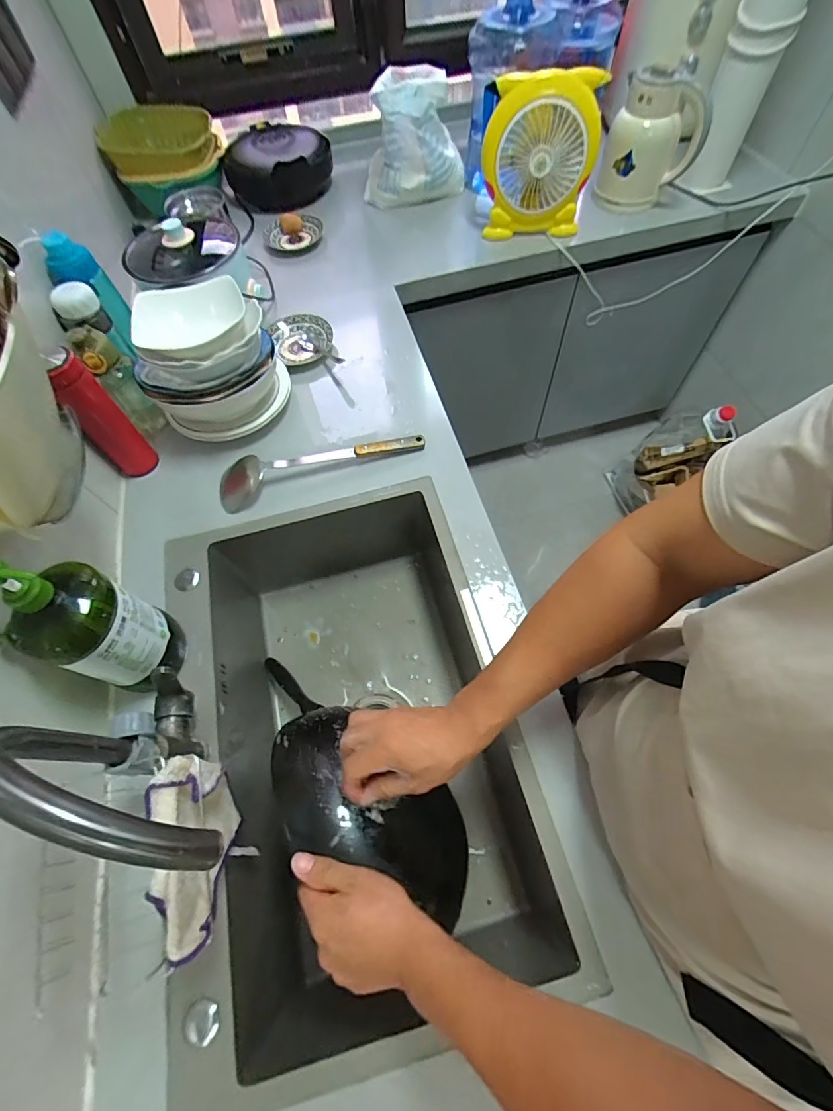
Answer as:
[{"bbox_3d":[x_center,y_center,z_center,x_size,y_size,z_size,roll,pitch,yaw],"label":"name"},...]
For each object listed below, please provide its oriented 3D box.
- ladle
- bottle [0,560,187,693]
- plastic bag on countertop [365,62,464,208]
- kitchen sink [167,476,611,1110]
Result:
[{"bbox_3d":[-0.171,-0.173,0.772,0.357,0.038,0.092,-19,63,-6],"label":"ladle"},{"bbox_3d":[-0.373,0.082,0.515,0.077,0.271,0.103,19,65,12],"label":"bottle"},{"bbox_3d":[-0.006,-1.040,1.089,0.235,0.177,0.203,0,63,3],"label":"plastic bag on countertop"},{"bbox_3d":[-0.095,0.258,0.684,0.435,0.227,0.664,-15,63,-5],"label":"kitchen sink"}]

